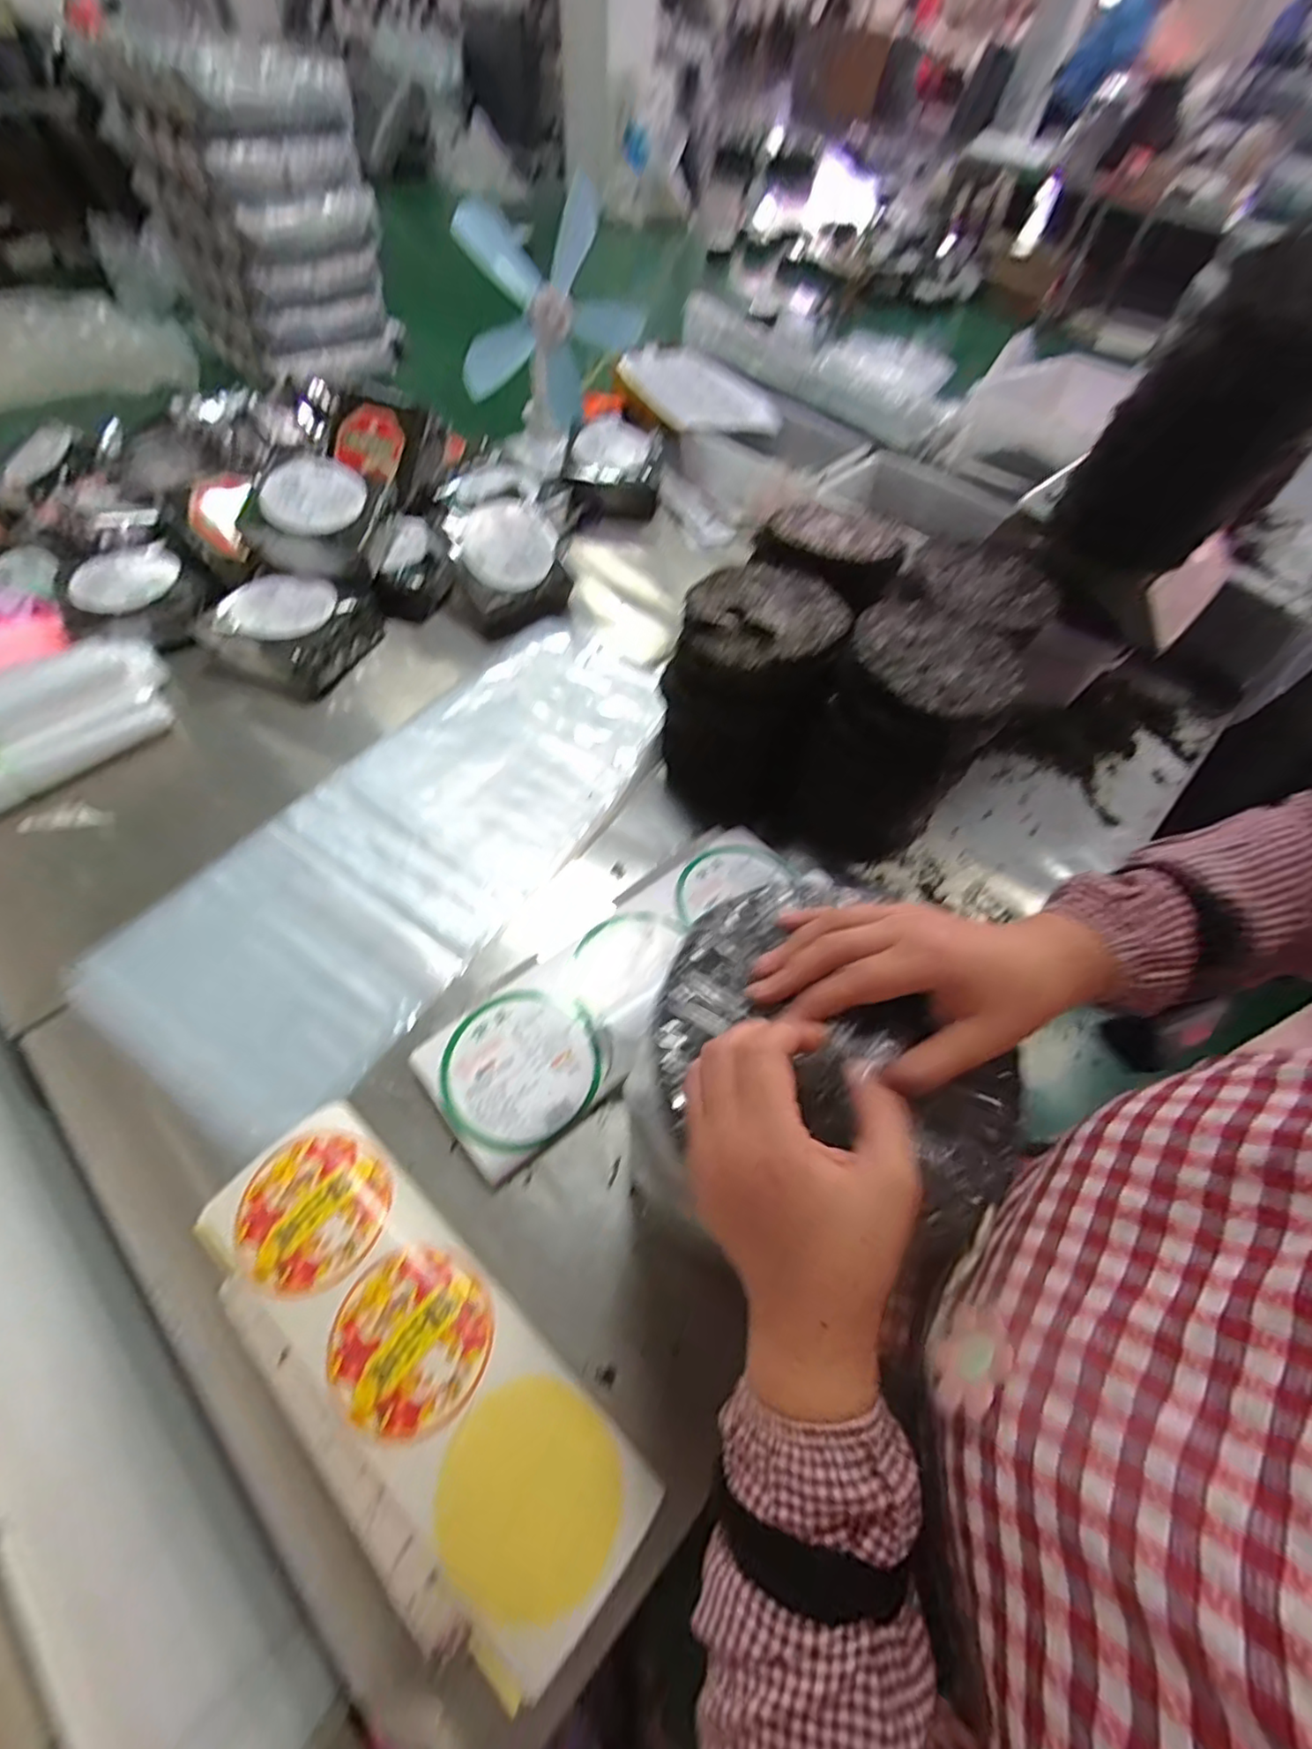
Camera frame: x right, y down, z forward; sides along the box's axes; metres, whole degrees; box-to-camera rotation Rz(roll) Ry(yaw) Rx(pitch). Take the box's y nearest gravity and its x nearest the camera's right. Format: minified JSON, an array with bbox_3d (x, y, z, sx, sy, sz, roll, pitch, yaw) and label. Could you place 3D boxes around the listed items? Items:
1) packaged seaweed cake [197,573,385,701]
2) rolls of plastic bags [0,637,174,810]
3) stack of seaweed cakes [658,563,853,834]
[{"bbox_3d":[-0.586,-0.401,1.015,0.200,0.093,0.198,19,59,8],"label":"packaged seaweed cake"},{"bbox_3d":[-0.881,-0.186,0.860,0.109,0.123,0.412,40,63,20],"label":"rolls of plastic bags"},{"bbox_3d":[0.124,-0.244,0.884,0.205,0.260,0.226,23,60,11],"label":"stack of seaweed cakes"}]

